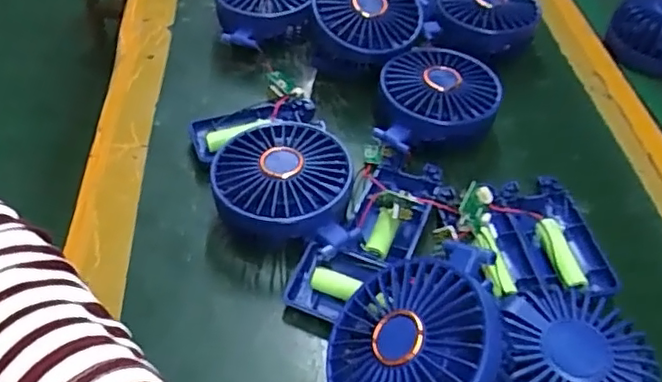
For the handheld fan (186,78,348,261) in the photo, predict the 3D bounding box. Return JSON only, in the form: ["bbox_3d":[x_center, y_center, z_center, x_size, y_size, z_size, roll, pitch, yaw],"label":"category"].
[{"bbox_3d":[-0.041,-0.025,0.401,0.091,0.046,0.178,-13,49,-14],"label":"handheld fan"}]

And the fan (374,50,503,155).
[{"bbox_3d":[0.077,-0.064,0.436,0.085,0.040,0.096,7,47,4],"label":"fan"}]

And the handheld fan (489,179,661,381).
[{"bbox_3d":[0.126,0.056,0.336,0.072,0.047,0.183,8,47,5],"label":"handheld fan"}]

